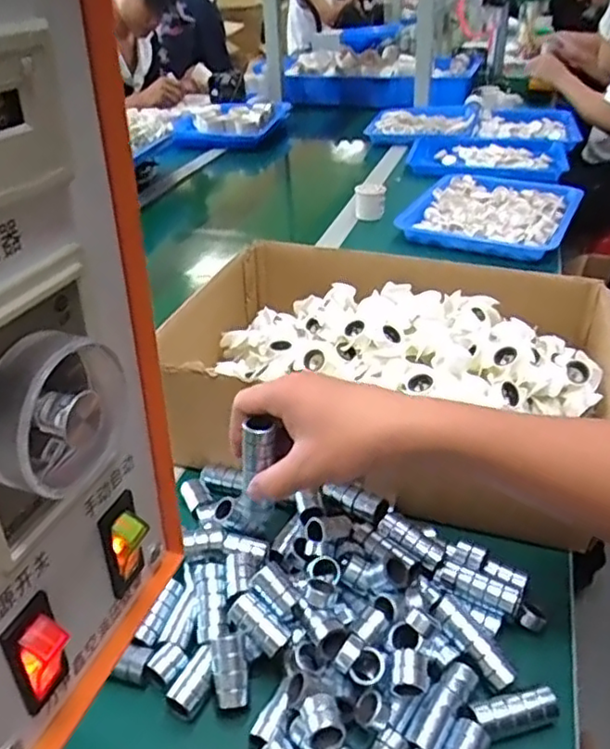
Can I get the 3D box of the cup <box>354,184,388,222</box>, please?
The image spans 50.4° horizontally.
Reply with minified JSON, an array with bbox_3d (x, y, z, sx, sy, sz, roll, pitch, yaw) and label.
[{"bbox_3d":[0.116,-0.306,1.142,0.054,0.051,0.054,1,33,6],"label":"cup"}]

